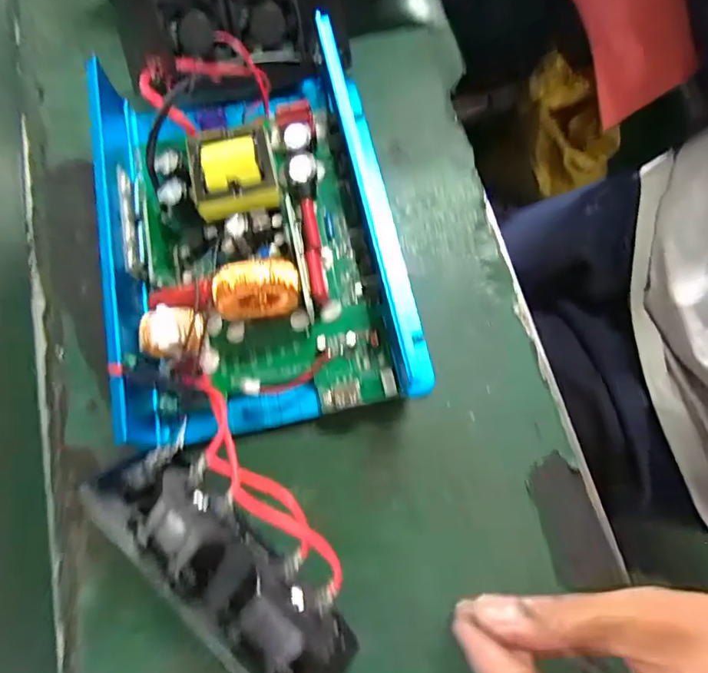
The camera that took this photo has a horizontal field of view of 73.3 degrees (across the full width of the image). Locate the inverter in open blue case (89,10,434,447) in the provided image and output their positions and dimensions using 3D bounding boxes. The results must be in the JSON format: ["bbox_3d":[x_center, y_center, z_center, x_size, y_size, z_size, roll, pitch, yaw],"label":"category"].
[{"bbox_3d":[-0.056,-0.067,0.270,0.163,0.055,0.236,-13,74,0],"label":"inverter in open blue case"}]

